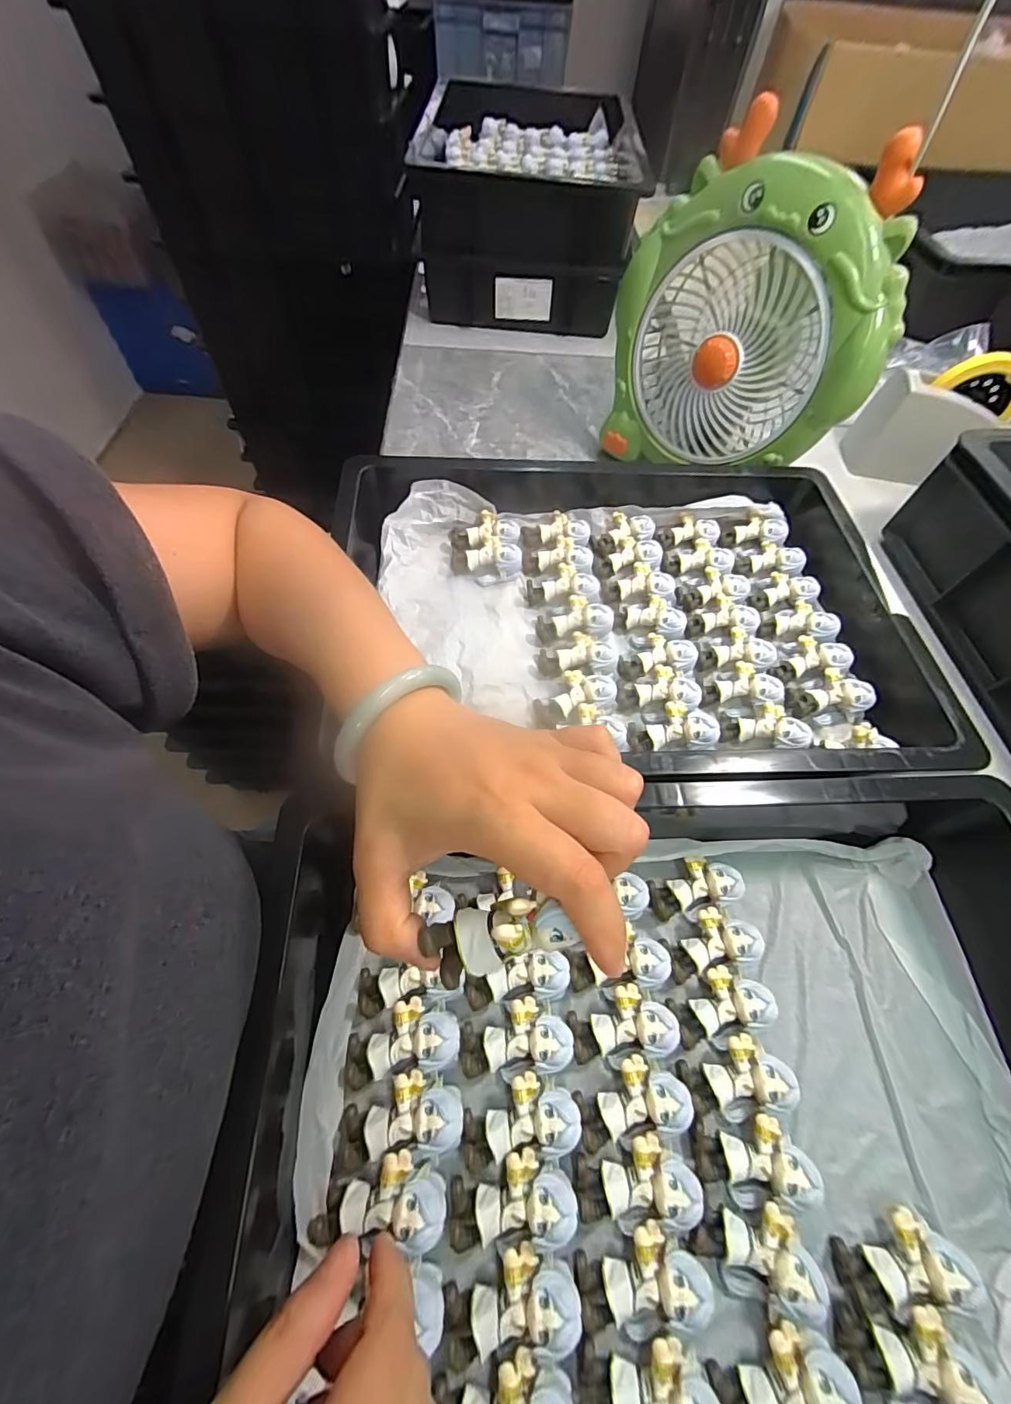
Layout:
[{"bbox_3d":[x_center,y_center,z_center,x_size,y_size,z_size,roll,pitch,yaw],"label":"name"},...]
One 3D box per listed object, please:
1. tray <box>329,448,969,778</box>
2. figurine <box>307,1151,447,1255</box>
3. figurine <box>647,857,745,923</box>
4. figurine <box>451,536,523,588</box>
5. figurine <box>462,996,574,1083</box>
[{"bbox_3d":[0.096,-0.079,0.423,0.462,0.087,0.337,-1,60,-4],"label":"tray"},{"bbox_3d":[-0.062,0.250,0.248,0.062,0.023,0.033,-2,60,-3],"label":"figurine"},{"bbox_3d":[0.128,0.126,0.335,0.060,0.022,0.032,-20,62,2],"label":"figurine"},{"bbox_3d":[-0.018,-0.133,0.448,0.062,0.020,0.040,-3,60,-5],"label":"figurine"},{"bbox_3d":[0.006,0.197,0.286,0.062,0.021,0.037,-11,61,-10],"label":"figurine"}]

